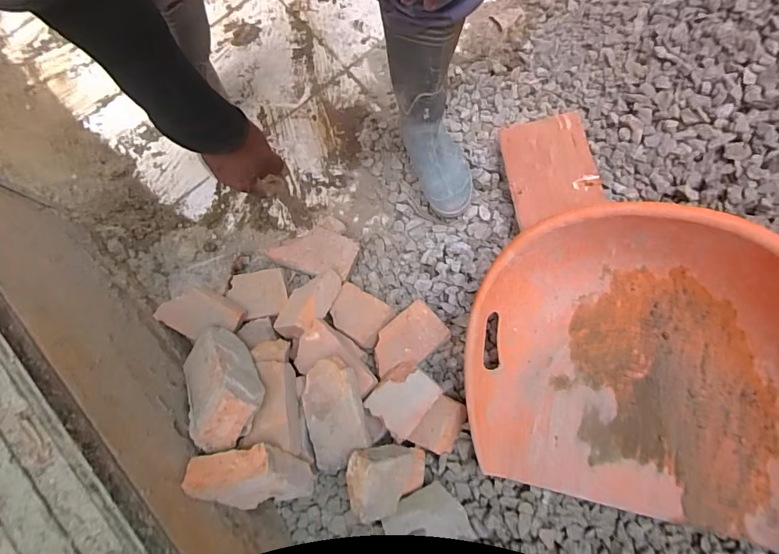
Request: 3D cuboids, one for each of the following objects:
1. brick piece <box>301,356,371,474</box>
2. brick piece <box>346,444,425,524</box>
[{"bbox_3d":[-0.084,0.207,0.654,0.087,0.042,0.162,-12,80,-2],"label":"brick piece"},{"bbox_3d":[0.001,0.300,0.653,0.055,0.158,0.094,2,83,39],"label":"brick piece"}]

